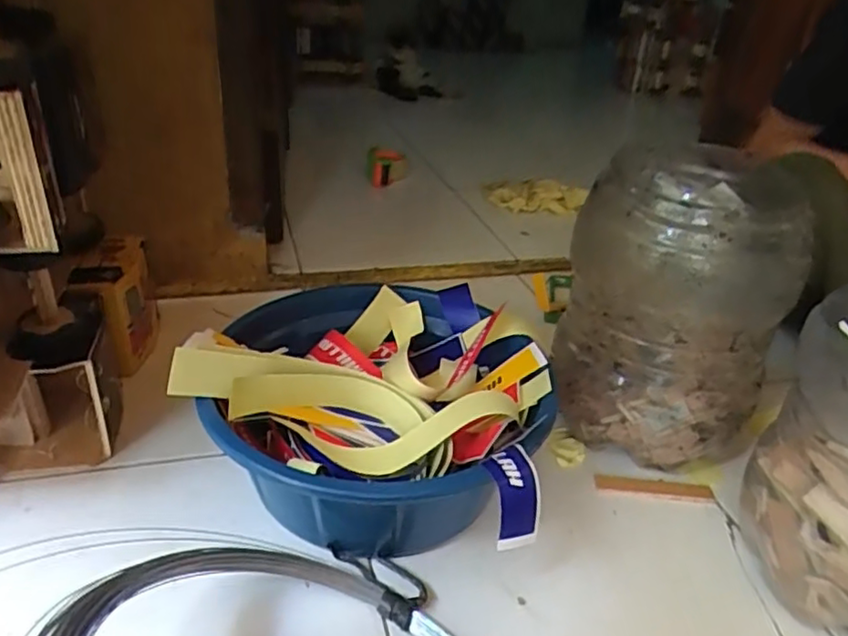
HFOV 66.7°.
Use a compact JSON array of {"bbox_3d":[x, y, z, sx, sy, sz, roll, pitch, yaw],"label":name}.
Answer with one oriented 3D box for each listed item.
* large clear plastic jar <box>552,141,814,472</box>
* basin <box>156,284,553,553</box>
[{"bbox_3d":[0.276,-0.007,0.729,0.185,0.305,0.182,-4,31,-15],"label":"large clear plastic jar"},{"bbox_3d":[-0.056,0.102,0.706,0.364,0.172,0.350,6,29,2],"label":"basin"}]

